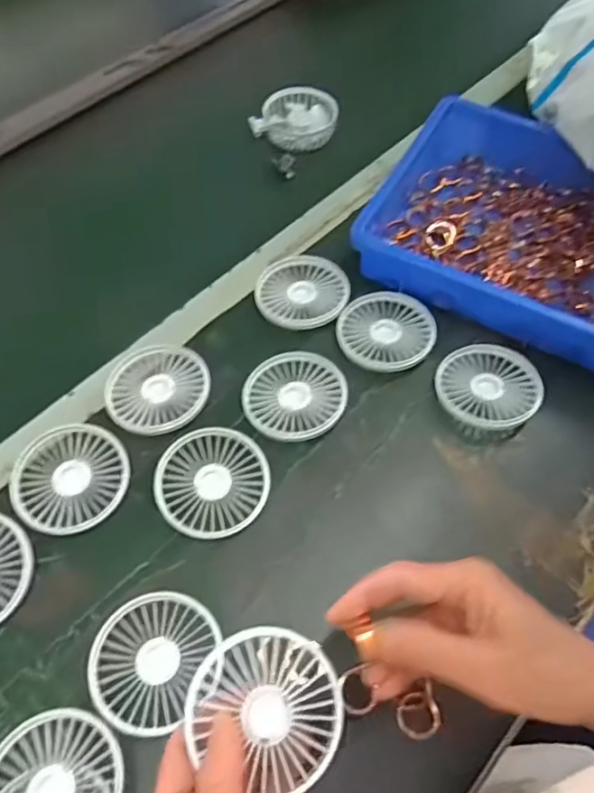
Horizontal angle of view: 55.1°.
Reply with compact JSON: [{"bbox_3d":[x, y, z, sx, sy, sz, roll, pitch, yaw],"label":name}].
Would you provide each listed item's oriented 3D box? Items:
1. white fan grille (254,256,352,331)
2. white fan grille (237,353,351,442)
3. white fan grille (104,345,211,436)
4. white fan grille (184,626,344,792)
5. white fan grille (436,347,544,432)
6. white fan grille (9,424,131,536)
[{"bbox_3d":[0.005,-0.104,0.555,0.088,0.006,0.089,0,60,0],"label":"white fan grille"},{"bbox_3d":[-0.002,-0.003,0.497,0.088,0.007,0.085,6,60,4],"label":"white fan grille"},{"bbox_3d":[-0.122,-0.009,0.499,0.087,0.008,0.092,0,60,0],"label":"white fan grille"},{"bbox_3d":[-0.016,0.174,0.321,0.086,0.009,0.077,33,64,0],"label":"white fan grille"},{"bbox_3d":[0.168,-0.009,0.503,0.086,0.017,0.087,0,60,0],"label":"white fan grille"},{"bbox_3d":[-0.183,0.063,0.459,0.087,0.010,0.087,0,60,0],"label":"white fan grille"}]

